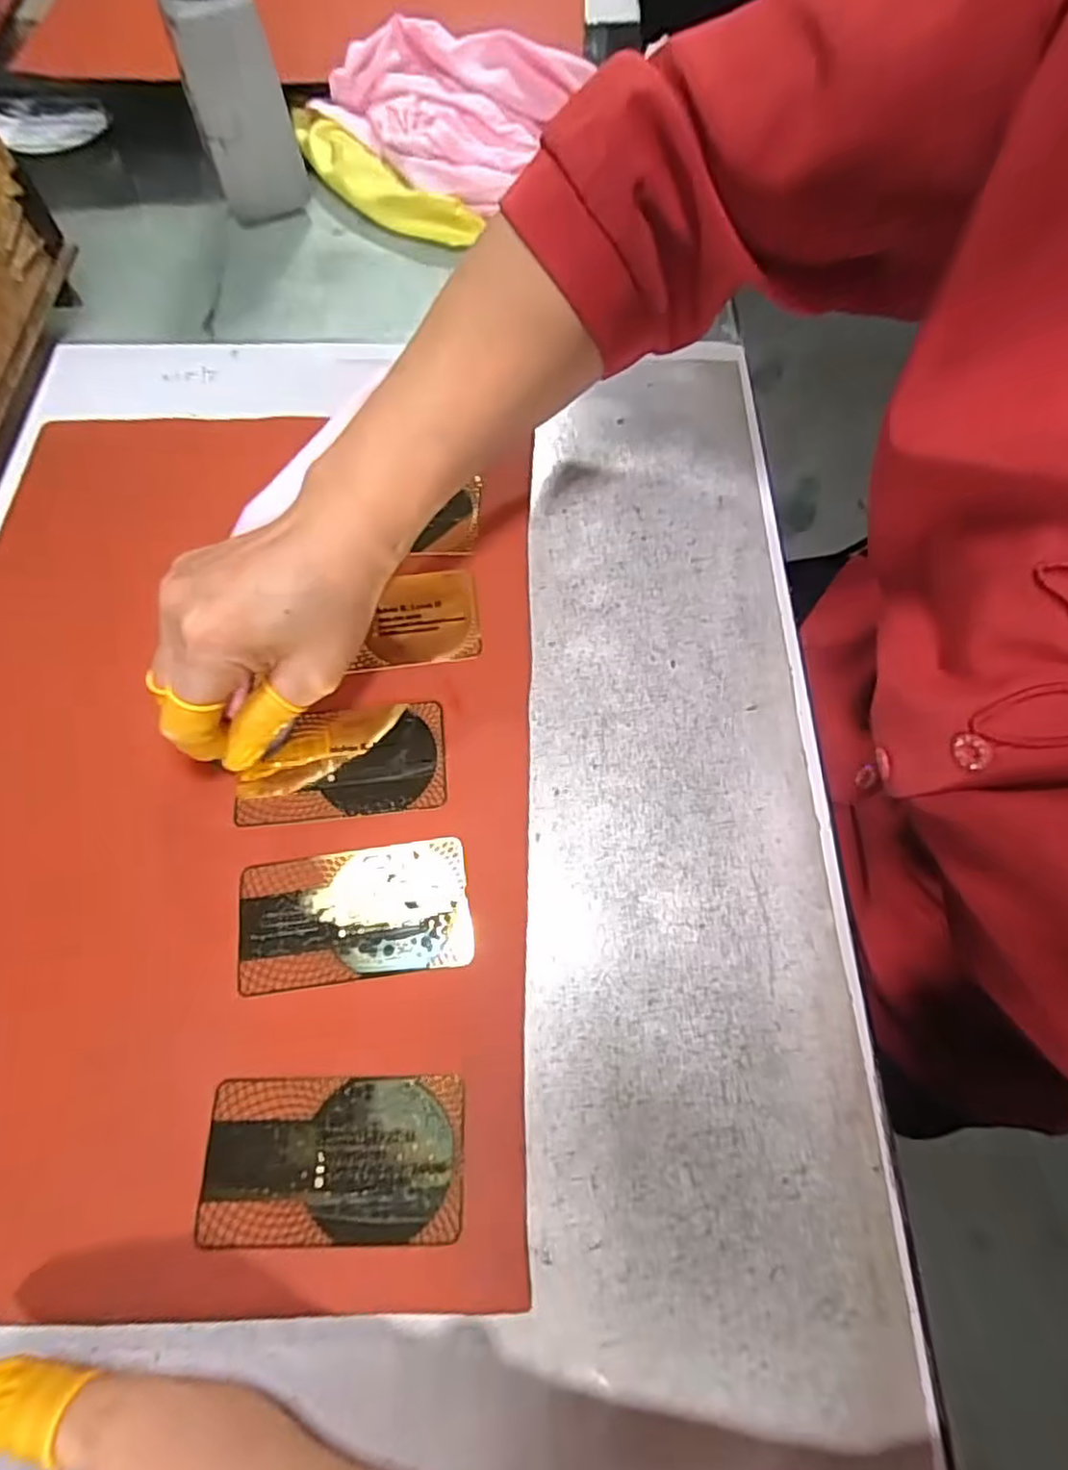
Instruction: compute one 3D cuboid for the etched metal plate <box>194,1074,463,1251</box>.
[{"bbox_3d":[-0.067,0.141,0.233,0.084,0.004,0.048,-1,65,0],"label":"etched metal plate"}]

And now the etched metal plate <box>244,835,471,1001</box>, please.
[{"bbox_3d":[-0.068,0.068,0.266,0.085,0.004,0.048,-8,67,-4],"label":"etched metal plate"}]

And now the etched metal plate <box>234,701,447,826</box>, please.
[{"bbox_3d":[-0.080,0.011,0.293,0.083,0.004,0.049,-5,67,-3],"label":"etched metal plate"}]

